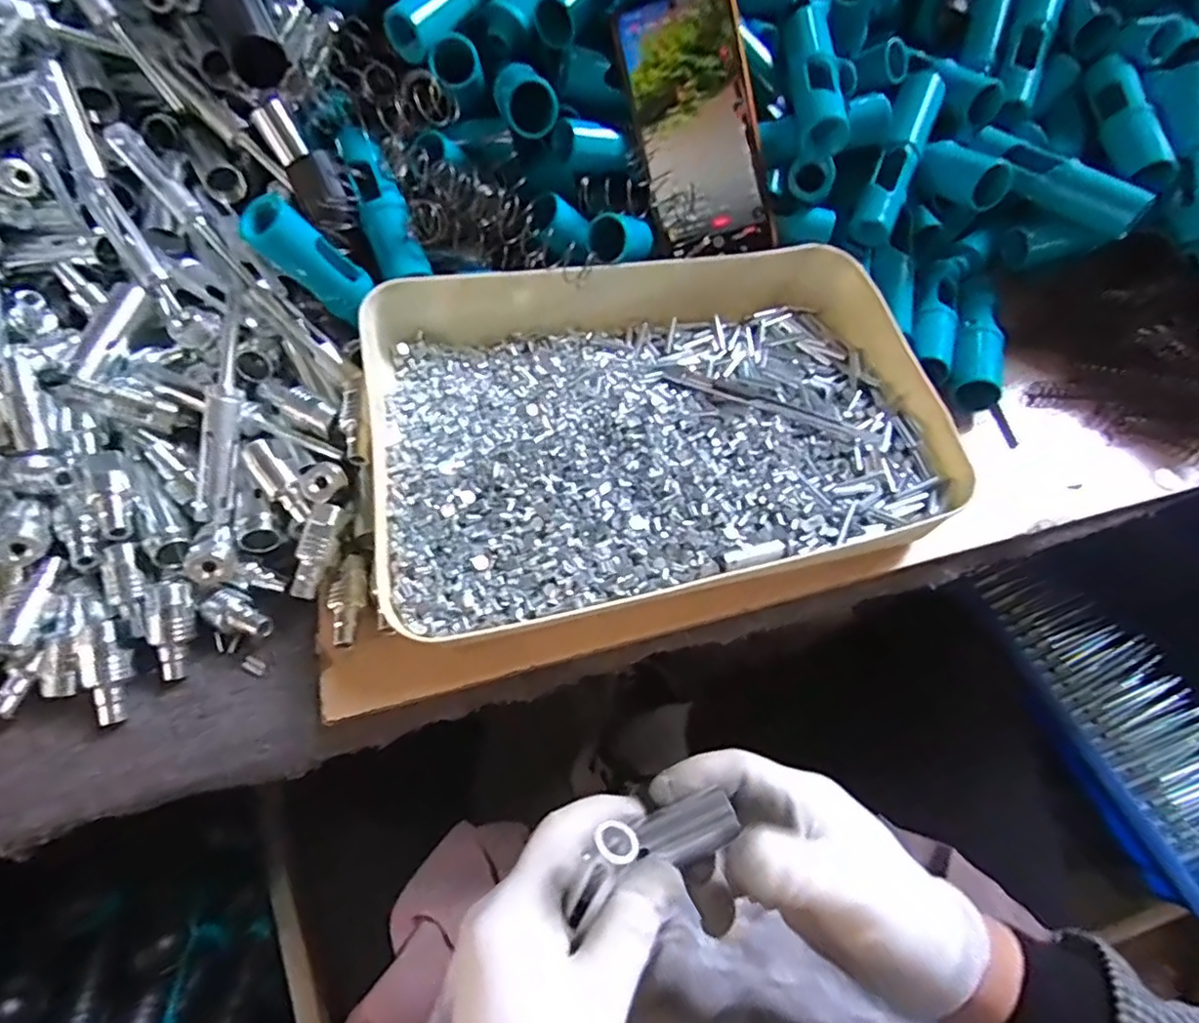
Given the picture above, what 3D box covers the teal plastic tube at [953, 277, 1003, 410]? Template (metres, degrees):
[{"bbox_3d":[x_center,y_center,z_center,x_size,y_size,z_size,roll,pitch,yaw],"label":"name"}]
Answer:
[{"bbox_3d":[0.271,-0.125,0.439,0.028,0.025,0.115,15,59,9],"label":"teal plastic tube"}]

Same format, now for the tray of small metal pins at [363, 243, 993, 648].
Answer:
[{"bbox_3d":[0.032,-0.066,0.366,0.328,0.054,0.239,-12,58,-7],"label":"tray of small metal pins"}]

